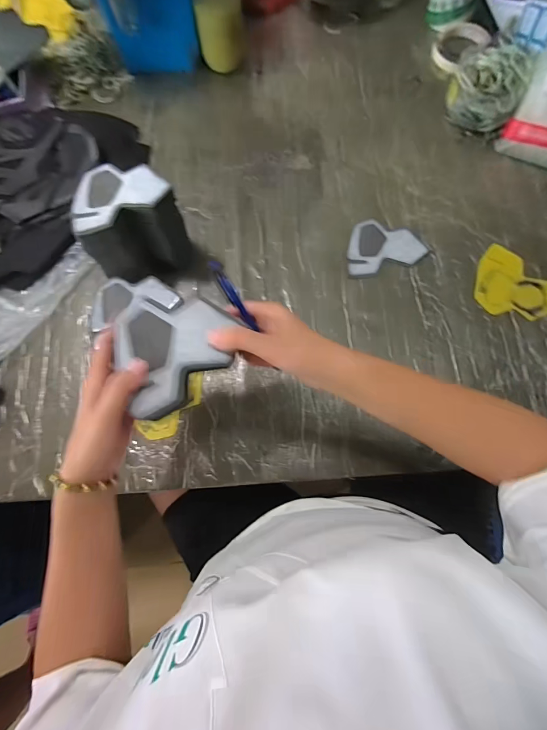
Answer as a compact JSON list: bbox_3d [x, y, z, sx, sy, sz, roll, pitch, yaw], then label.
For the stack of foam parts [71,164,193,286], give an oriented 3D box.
[{"bbox_3d":[-0.186,-0.188,0.496,0.126,0.132,0.112,-16,75,-2],"label":"stack of foam parts"}]

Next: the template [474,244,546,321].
[{"bbox_3d":[0.354,-0.108,0.521,0.130,0.007,0.097,43,83,13],"label":"template"}]

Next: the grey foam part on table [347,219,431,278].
[{"bbox_3d":[0.175,-0.182,0.547,0.117,0.004,0.094,-1,74,2],"label":"grey foam part on table"}]

